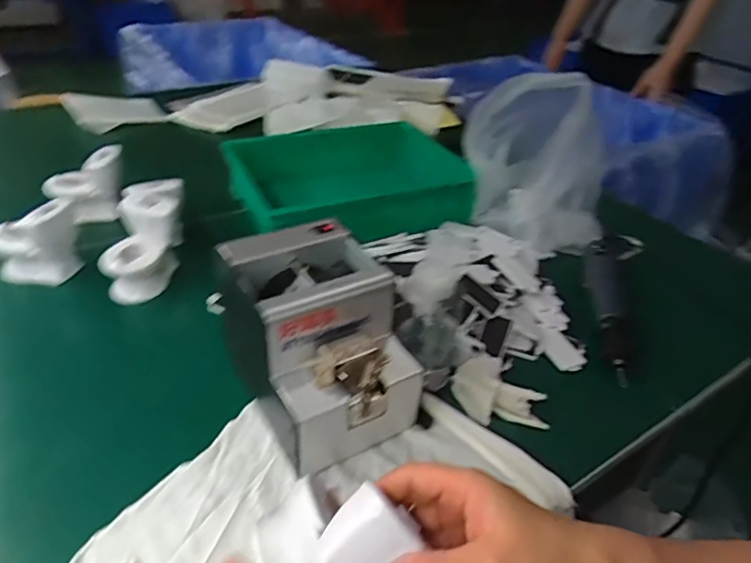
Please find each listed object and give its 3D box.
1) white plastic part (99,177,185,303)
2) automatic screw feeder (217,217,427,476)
[{"bbox_3d":[-0.288,-0.054,0.675,0.092,0.101,0.137,-6,38,-14],"label":"white plastic part"},{"bbox_3d":[-0.052,0.054,0.502,0.137,0.144,0.179,-13,40,-22],"label":"automatic screw feeder"}]

